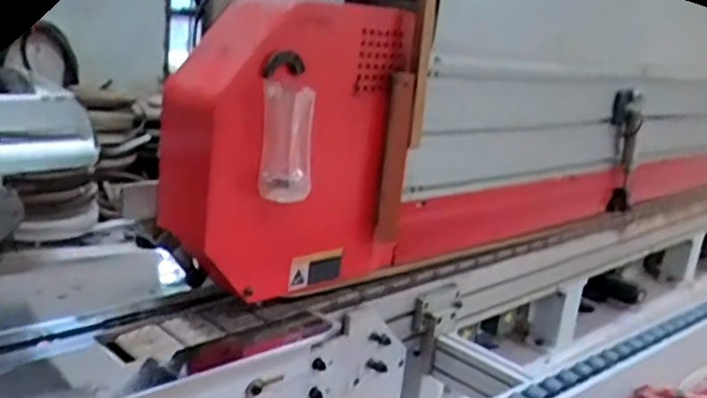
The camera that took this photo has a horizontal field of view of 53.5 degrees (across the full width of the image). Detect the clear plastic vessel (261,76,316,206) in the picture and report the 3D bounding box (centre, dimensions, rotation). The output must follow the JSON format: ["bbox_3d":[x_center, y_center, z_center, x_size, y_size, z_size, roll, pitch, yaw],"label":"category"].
[{"bbox_3d":[-0.081,-0.070,0.866,0.062,0.137,0.053,5,15,-6],"label":"clear plastic vessel"}]

